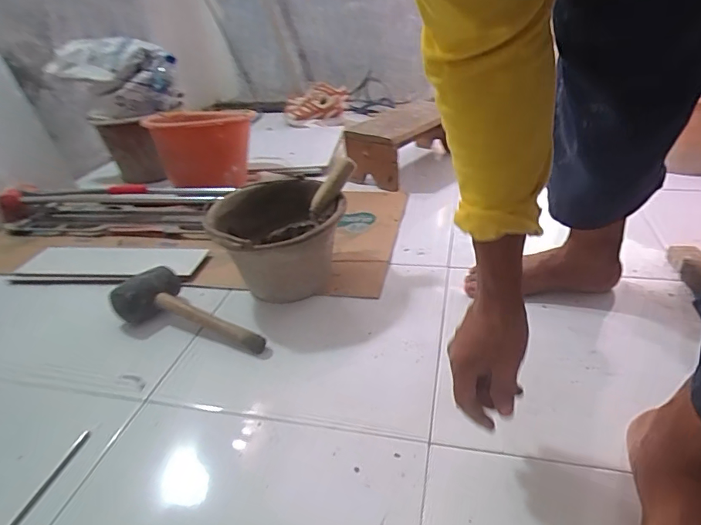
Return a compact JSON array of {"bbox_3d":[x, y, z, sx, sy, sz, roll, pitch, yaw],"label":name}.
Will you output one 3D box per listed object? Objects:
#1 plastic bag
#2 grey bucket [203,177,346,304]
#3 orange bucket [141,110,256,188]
[{"bbox_3d":[-0.687,-0.544,1.356,0.303,0.186,0.155,1,32,12],"label":"plastic bag"},{"bbox_3d":[-0.135,-0.037,0.871,0.230,0.161,0.249,-17,33,-17],"label":"grey bucket"},{"bbox_3d":[-0.385,-0.310,1.232,0.206,0.177,0.238,1,32,7],"label":"orange bucket"}]

